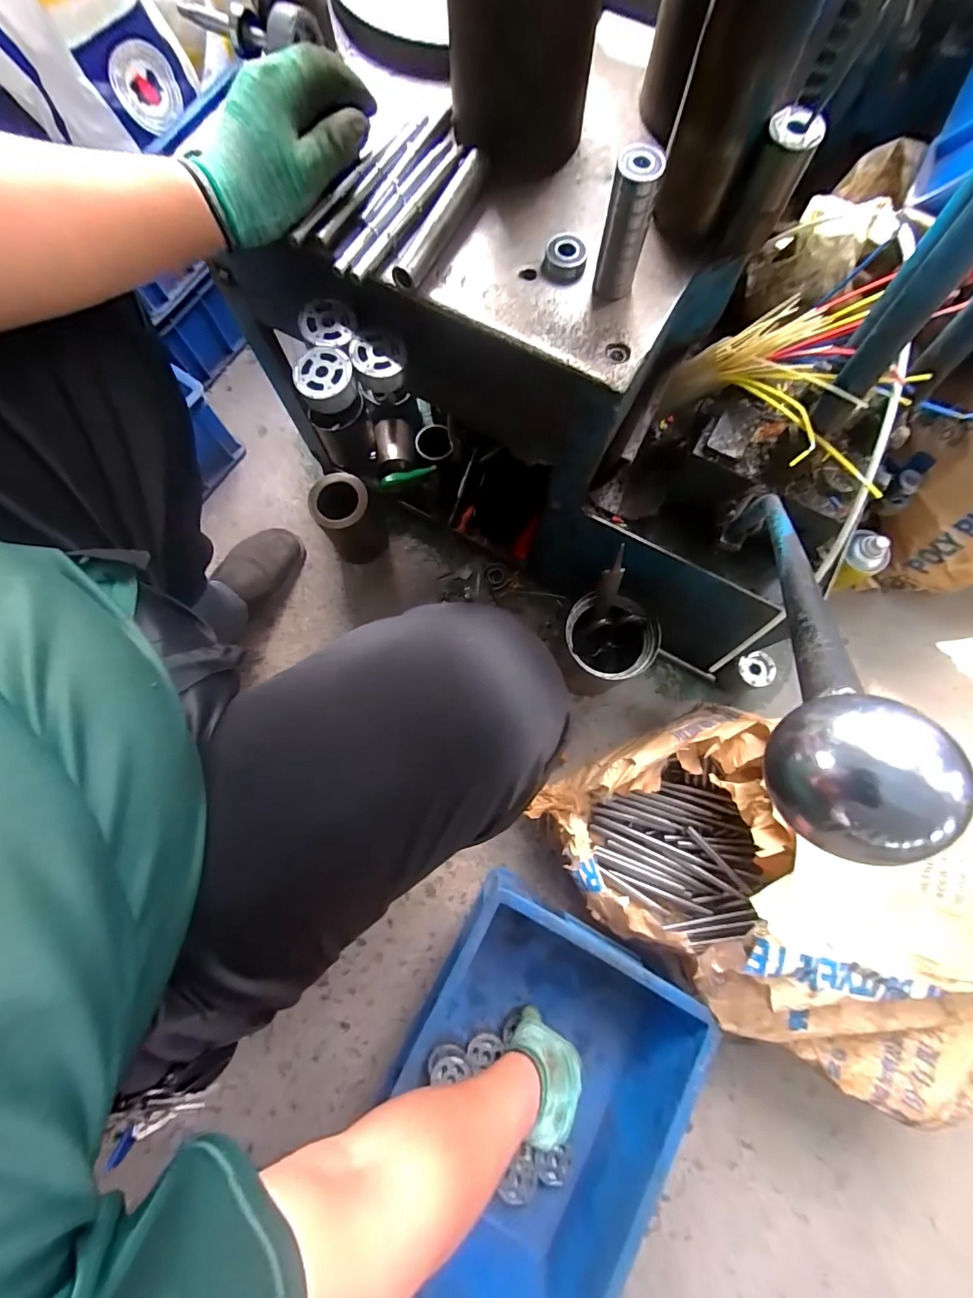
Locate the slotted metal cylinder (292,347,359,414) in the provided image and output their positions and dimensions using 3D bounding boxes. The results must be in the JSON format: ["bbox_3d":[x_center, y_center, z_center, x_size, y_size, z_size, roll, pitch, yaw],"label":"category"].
[{"bbox_3d":[-0.146,-0.244,0.434,0.051,0.026,0.048,0,78,0],"label":"slotted metal cylinder"}]

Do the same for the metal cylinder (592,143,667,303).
[{"bbox_3d":[0.102,-0.308,0.351,0.031,0.086,0.027,14,78,3],"label":"metal cylinder"}]

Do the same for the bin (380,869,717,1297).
[{"bbox_3d":[0.043,0.548,0.577,0.287,0.147,0.436,24,79,5],"label":"bin"}]

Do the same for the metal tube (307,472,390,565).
[{"bbox_3d":[-0.217,-0.202,0.754,0.094,0.135,0.092,0,78,0],"label":"metal tube"}]

